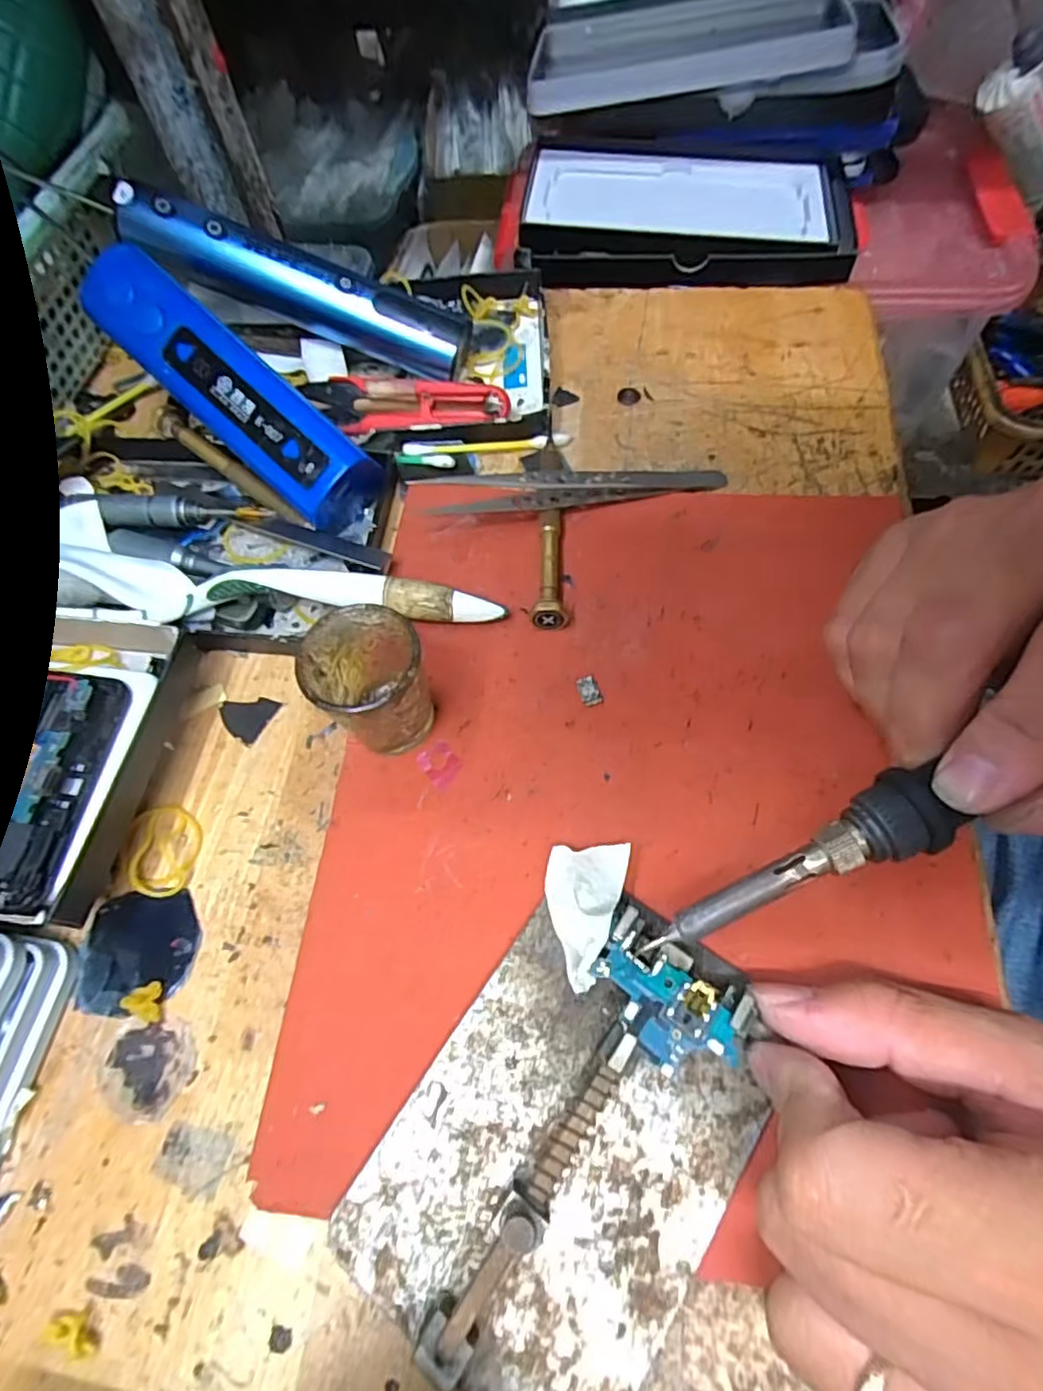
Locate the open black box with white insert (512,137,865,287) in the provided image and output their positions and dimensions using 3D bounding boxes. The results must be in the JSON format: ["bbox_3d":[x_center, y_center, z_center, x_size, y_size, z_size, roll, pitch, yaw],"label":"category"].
[{"bbox_3d":[0.095,-0.286,0.377,0.182,0.031,0.104,4,64,6],"label":"open black box with white insert"}]

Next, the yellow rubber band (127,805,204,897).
[{"bbox_3d":[-0.122,0.052,0.218,0.024,0.004,0.031,-13,64,-2],"label":"yellow rubber band"}]

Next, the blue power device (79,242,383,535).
[{"bbox_3d":[-0.117,-0.123,0.255,0.129,0.035,0.040,42,72,-5],"label":"blue power device"}]

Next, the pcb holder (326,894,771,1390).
[{"bbox_3d":[0.013,0.113,0.164,0.079,0.017,0.114,32,70,17],"label":"pcb holder"}]

